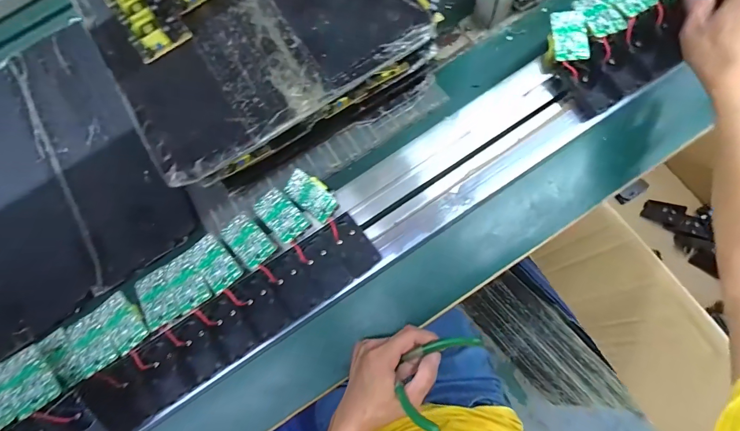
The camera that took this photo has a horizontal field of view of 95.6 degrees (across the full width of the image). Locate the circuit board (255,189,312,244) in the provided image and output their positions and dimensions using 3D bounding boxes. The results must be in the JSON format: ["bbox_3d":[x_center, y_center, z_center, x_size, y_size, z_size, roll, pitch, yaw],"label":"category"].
[{"bbox_3d":[-0.103,0.000,0.387,0.062,0.005,0.038,42,80,10],"label":"circuit board"}]

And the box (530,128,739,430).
[{"bbox_3d":[0.612,0.123,0.585,0.464,0.346,0.425,-28,75,-1],"label":"box"}]

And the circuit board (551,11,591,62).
[{"bbox_3d":[0.245,-0.219,0.409,0.040,0.004,0.064,-3,83,6],"label":"circuit board"}]

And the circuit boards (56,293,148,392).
[{"bbox_3d":[-0.303,0.138,0.374,0.097,0.007,0.060,-40,76,-5],"label":"circuit boards"}]

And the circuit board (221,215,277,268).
[{"bbox_3d":[-0.140,0.028,0.383,0.037,0.008,0.060,-44,80,-8],"label":"circuit board"}]

